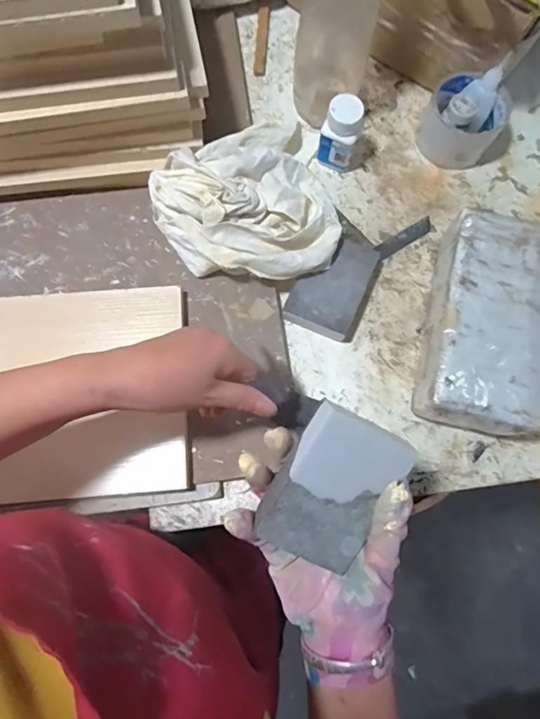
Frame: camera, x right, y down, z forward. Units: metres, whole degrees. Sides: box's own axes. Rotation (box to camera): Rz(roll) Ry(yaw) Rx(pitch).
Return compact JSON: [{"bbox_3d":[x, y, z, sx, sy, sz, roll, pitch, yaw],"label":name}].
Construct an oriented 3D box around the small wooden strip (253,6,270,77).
[{"bbox_3d":[-0.010,-0.396,0.559,0.016,0.004,0.100,4,78,0],"label":"small wooden strip"}]

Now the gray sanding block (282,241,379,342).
[{"bbox_3d":[0.063,-0.076,0.473,0.066,0.028,0.104,24,78,4],"label":"gray sanding block"}]

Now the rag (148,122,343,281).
[{"bbox_3d":[-0.021,-0.156,0.462,0.175,0.086,0.170,-24,79,-6],"label":"rag"}]

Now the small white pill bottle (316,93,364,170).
[{"bbox_3d":[0.076,-0.244,0.489,0.037,0.074,0.035,0,78,-1],"label":"small white pill bottle"}]

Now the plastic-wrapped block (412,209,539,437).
[{"bbox_3d":[0.207,-0.034,0.444,0.109,0.072,0.203,10,78,1],"label":"plastic-wrapped block"}]

